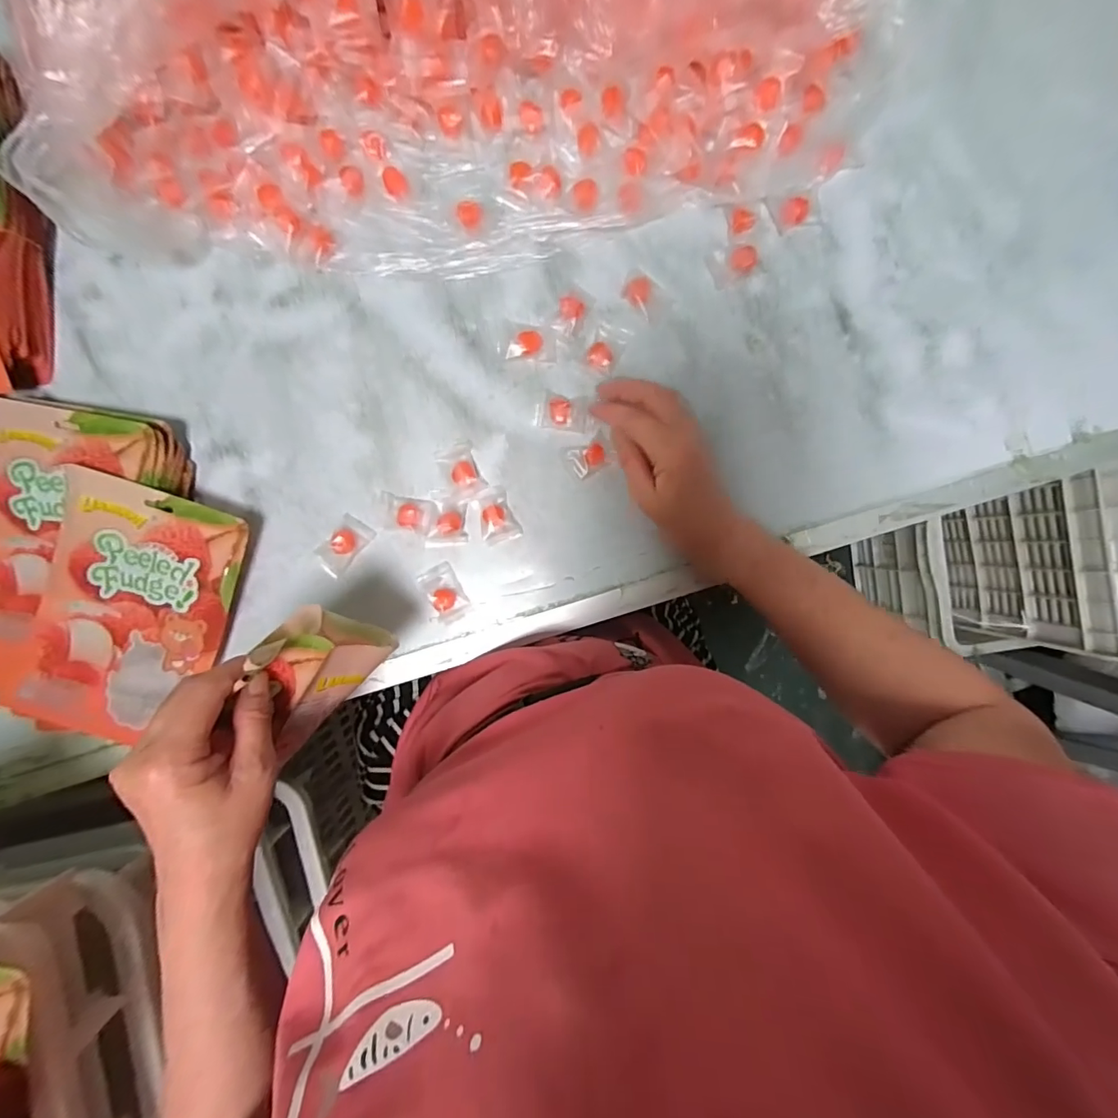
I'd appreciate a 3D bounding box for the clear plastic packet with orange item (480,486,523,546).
[{"bbox_3d":[-0.056,-0.039,0.445,0.033,0.014,0.049,-20,93,2],"label":"clear plastic packet with orange item"}]

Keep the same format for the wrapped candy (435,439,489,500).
[{"bbox_3d":[-0.088,-0.081,0.443,0.033,0.016,0.050,-23,93,2],"label":"wrapped candy"}]

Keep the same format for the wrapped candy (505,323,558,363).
[{"bbox_3d":[-0.025,-0.193,0.439,0.045,0.018,0.029,1,94,1],"label":"wrapped candy"}]

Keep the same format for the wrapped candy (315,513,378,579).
[{"bbox_3d":[-0.197,-0.011,0.448,0.031,0.010,0.053,39,93,-2],"label":"wrapped candy"}]

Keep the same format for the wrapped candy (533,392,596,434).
[{"bbox_3d":[0.005,-0.131,0.442,0.054,0.011,0.031,4,94,1],"label":"wrapped candy"}]

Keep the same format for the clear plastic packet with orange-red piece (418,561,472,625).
[{"bbox_3d":[-0.106,0.033,0.450,0.037,0.012,0.052,-27,93,2],"label":"clear plastic packet with orange-red piece"}]

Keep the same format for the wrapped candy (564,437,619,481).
[{"bbox_3d":[0.028,-0.091,0.442,0.042,0.015,0.030,-19,93,2],"label":"wrapped candy"}]

